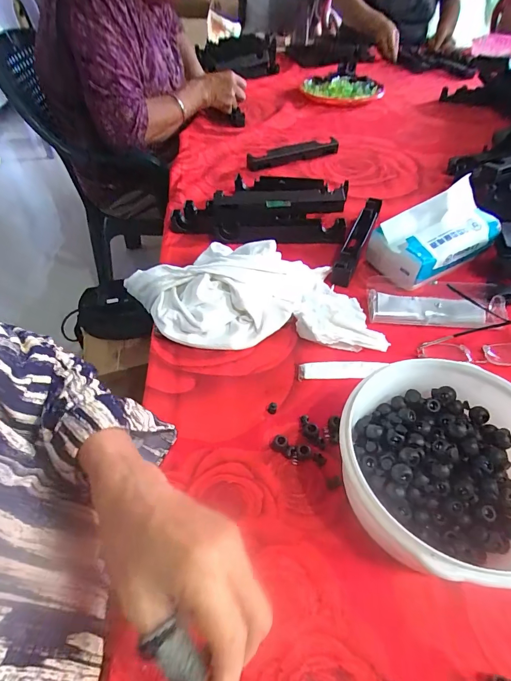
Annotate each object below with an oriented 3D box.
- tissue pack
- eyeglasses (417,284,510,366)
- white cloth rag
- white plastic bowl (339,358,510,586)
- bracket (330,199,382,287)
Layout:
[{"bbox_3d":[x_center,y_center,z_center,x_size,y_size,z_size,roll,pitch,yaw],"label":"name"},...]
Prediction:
[{"bbox_3d":[0.244,-0.142,0.488,0.168,0.090,0.086,-23,52,-17],"label":"tissue pack"},{"bbox_3d":[0.250,-0.018,0.416,0.133,0.032,0.092,2,49,4],"label":"eyeglasses"},{"bbox_3d":[-0.013,-0.054,0.441,0.308,0.060,0.133,0,48,2],"label":"white cloth rag"},{"bbox_3d":[0.152,0.099,0.286,0.152,0.074,0.156,-1,48,1],"label":"white plastic bowl"},{"bbox_3d":[0.149,-0.147,0.529,0.028,0.035,0.185,17,51,17],"label":"bracket"}]

